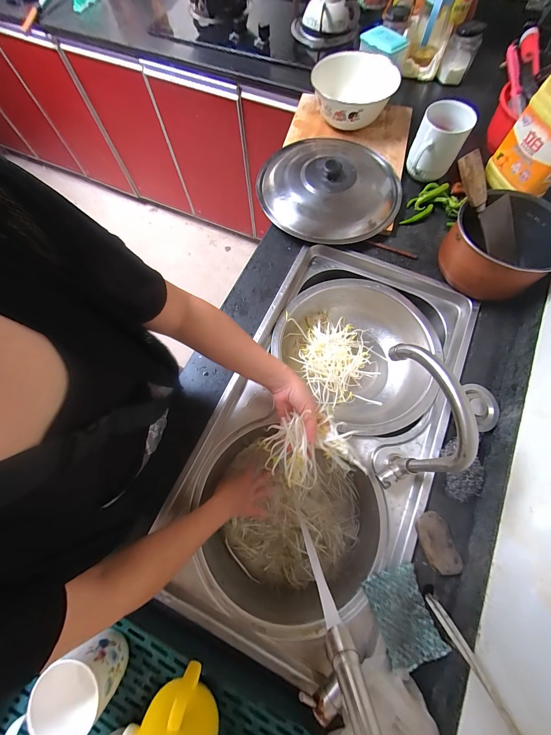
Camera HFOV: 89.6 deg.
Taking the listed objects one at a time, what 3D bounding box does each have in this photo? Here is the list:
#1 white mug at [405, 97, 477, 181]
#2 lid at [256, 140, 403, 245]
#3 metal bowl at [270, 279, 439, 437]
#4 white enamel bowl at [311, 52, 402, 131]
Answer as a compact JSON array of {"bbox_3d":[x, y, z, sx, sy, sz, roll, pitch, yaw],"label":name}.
[{"bbox_3d":[0.371,-0.511,0.638,0.103,0.121,0.103,24,74,9],"label":"white mug"},{"bbox_3d":[0.137,-0.434,0.658,0.331,0.073,0.308,-1,72,2],"label":"lid"},{"bbox_3d":[0.185,-0.031,0.626,0.310,0.102,0.350,-33,74,-8],"label":"metal bowl"},{"bbox_3d":[0.199,-0.724,0.733,0.207,0.079,0.212,27,75,10],"label":"white enamel bowl"}]

